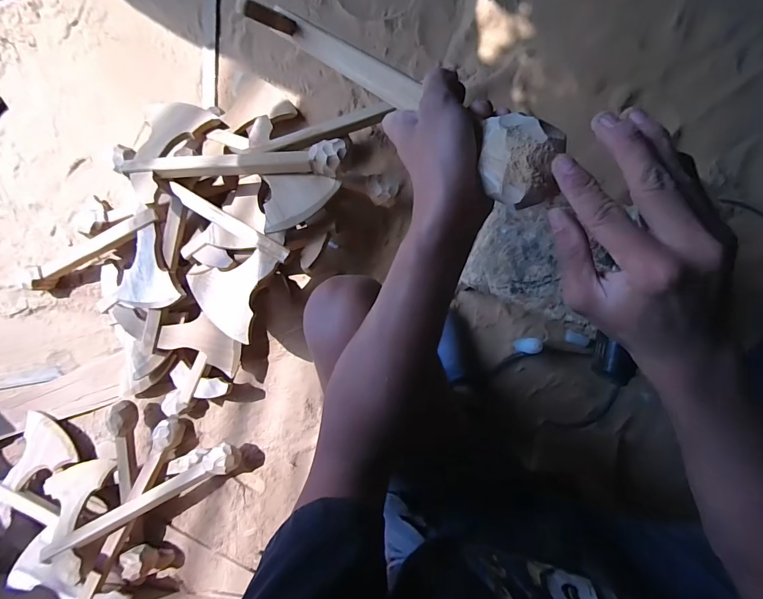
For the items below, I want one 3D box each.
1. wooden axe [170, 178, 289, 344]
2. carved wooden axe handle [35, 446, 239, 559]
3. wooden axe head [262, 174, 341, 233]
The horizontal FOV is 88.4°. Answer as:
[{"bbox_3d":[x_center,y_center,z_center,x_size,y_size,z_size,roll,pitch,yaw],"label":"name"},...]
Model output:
[{"bbox_3d":[-0.300,-0.065,0.678,0.248,0.027,0.179,31,96,7],"label":"wooden axe"},{"bbox_3d":[-0.443,0.381,0.745,0.363,0.054,0.059,-27,89,-10],"label":"carved wooden axe handle"},{"bbox_3d":[-0.146,-0.180,0.669,0.139,0.022,0.101,-29,72,-11],"label":"wooden axe head"}]

